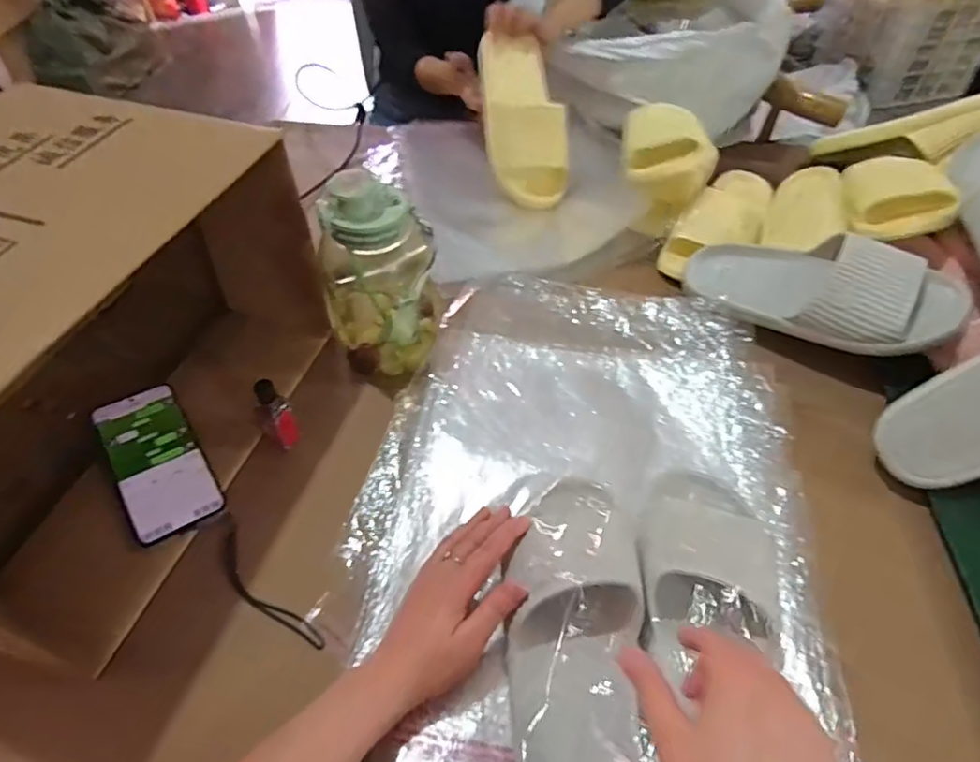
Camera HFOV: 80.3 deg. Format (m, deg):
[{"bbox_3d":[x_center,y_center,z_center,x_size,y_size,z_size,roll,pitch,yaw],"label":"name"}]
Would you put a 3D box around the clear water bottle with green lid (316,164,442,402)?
[{"bbox_3d":[-0.110,-0.101,0.579,0.116,0.208,0.126,-10,54,-7],"label":"clear water bottle with green lid"}]

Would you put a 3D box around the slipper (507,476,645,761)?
[{"bbox_3d":[0.063,0.186,0.426,0.090,0.062,0.253,4,58,2],"label":"slipper"}]

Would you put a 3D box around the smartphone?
[{"bbox_3d":[-0.310,0.071,0.540,0.071,0.011,0.153,-24,60,-28],"label":"smartphone"}]

